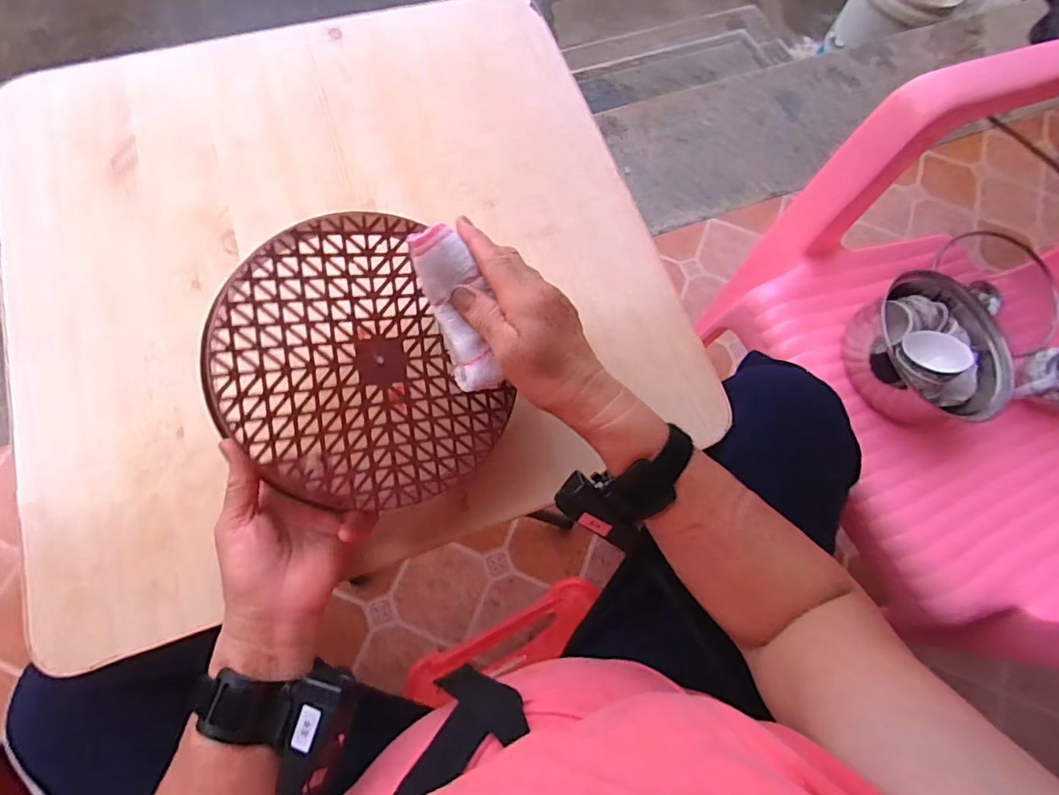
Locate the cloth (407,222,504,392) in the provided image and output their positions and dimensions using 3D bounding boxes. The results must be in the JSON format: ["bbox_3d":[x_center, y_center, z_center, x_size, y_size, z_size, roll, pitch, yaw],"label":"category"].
[{"bbox_3d":[-0.049,-0.062,0.359,0.042,0.018,0.116,-17,95,-10],"label":"cloth"}]

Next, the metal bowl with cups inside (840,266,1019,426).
[{"bbox_3d":[0.446,-0.052,0.564,0.159,0.070,0.161,1,71,-3],"label":"metal bowl with cups inside"}]

